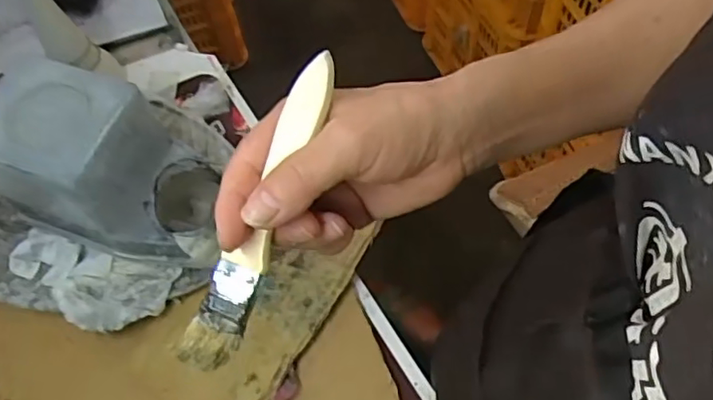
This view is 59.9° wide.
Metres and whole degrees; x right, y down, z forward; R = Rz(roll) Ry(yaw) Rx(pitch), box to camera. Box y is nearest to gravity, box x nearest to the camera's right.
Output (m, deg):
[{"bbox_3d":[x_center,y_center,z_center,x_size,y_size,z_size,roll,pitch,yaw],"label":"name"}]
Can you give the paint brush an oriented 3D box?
[{"bbox_3d":[-0.043,0.004,0.278,0.024,0.009,0.148,20,87,15],"label":"paint brush"}]

